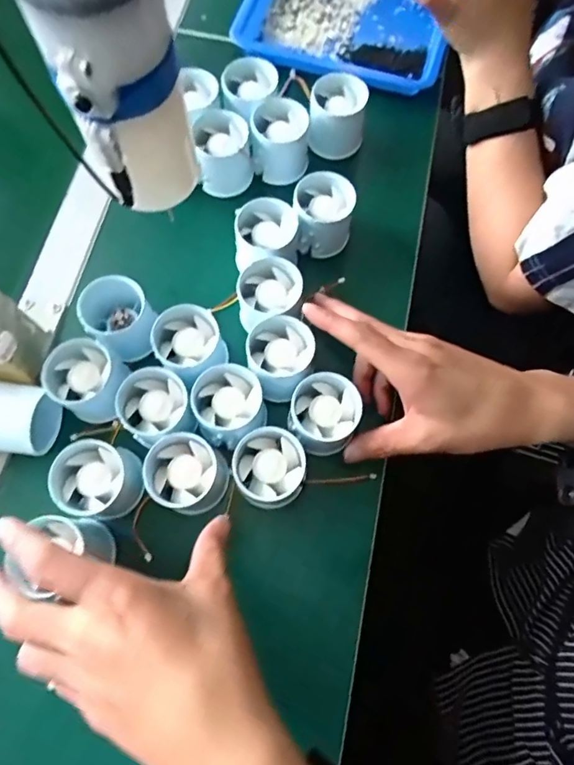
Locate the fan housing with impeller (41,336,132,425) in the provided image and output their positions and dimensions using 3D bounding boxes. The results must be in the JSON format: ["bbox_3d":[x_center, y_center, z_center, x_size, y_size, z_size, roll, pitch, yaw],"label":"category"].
[{"bbox_3d":[-0.158,-0.003,0.378,0.043,0.047,0.055,17,72,6],"label":"fan housing with impeller"}]

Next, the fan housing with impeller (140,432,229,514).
[{"bbox_3d":[-0.074,0.068,0.358,0.050,0.048,0.052,21,73,7],"label":"fan housing with impeller"}]

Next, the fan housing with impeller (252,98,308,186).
[{"bbox_3d":[-0.006,-0.226,0.449,0.049,0.048,0.051,0,71,0],"label":"fan housing with impeller"}]

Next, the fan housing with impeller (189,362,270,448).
[{"bbox_3d":[-0.044,0.017,0.374,0.054,0.053,0.051,0,71,0],"label":"fan housing with impeller"}]

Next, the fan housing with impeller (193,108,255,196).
[{"bbox_3d":[-0.060,-0.213,0.450,0.052,0.054,0.050,-6,72,-2],"label":"fan housing with impeller"}]

